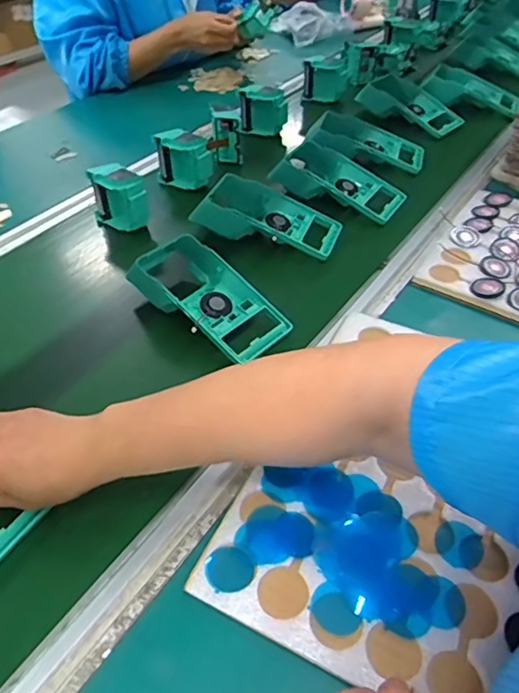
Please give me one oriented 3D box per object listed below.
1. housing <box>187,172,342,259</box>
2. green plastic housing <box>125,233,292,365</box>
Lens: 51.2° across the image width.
[{"bbox_3d":[0.012,-0.169,0.706,0.183,0.047,0.103,19,48,18],"label":"housing"},{"bbox_3d":[-0.059,-0.055,0.592,0.188,0.058,0.088,33,53,29],"label":"green plastic housing"}]

